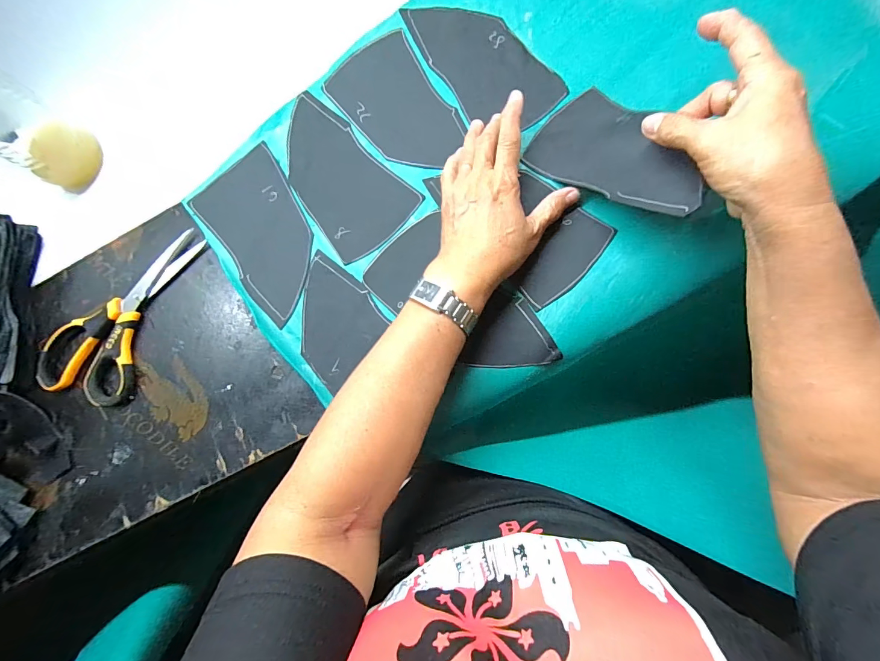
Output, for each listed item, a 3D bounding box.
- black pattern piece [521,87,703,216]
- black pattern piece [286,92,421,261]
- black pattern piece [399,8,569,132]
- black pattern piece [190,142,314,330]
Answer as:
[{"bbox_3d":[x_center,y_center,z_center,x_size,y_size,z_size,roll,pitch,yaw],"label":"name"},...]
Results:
[{"bbox_3d":[0.153,-0.152,0.320,0.089,0.012,0.154,-50,55,-1],"label":"black pattern piece"},{"bbox_3d":[-0.103,-0.147,0.373,0.091,0.006,0.159,-44,84,1],"label":"black pattern piece"},{"bbox_3d":[0.041,-0.263,0.372,0.081,0.009,0.164,-39,84,3],"label":"black pattern piece"},{"bbox_3d":[-0.168,-0.095,0.372,0.089,0.006,0.156,-36,83,-2],"label":"black pattern piece"}]

